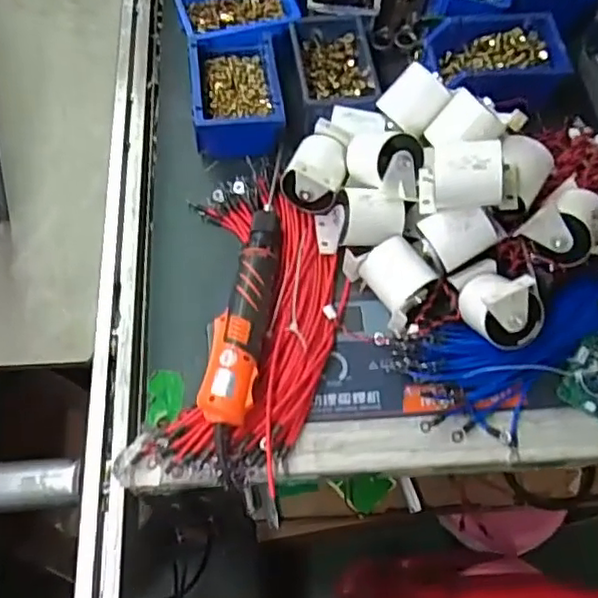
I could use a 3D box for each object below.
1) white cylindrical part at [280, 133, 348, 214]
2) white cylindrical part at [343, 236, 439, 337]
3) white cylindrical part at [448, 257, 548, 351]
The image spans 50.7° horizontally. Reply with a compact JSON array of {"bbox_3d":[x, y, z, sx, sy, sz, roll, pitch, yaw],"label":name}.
[{"bbox_3d":[0.020,-0.148,0.692,0.064,0.072,0.083,16,68,6],"label":"white cylindrical part"},{"bbox_3d":[0.100,-0.020,0.661,0.065,0.047,0.100,-30,71,-13],"label":"white cylindrical part"},{"bbox_3d":[0.202,0.006,0.630,0.059,0.085,0.082,-21,97,-3],"label":"white cylindrical part"}]

